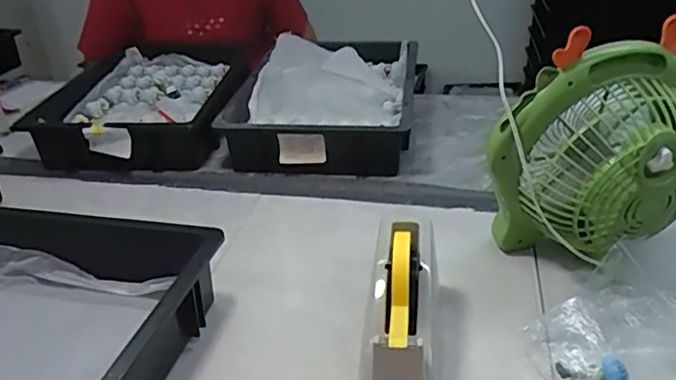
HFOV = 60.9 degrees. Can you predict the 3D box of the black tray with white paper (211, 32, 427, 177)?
[{"bbox_3d":[-0.016,-0.172,1.092,0.308,0.100,0.440,3,31,9],"label":"black tray with white paper"}]

